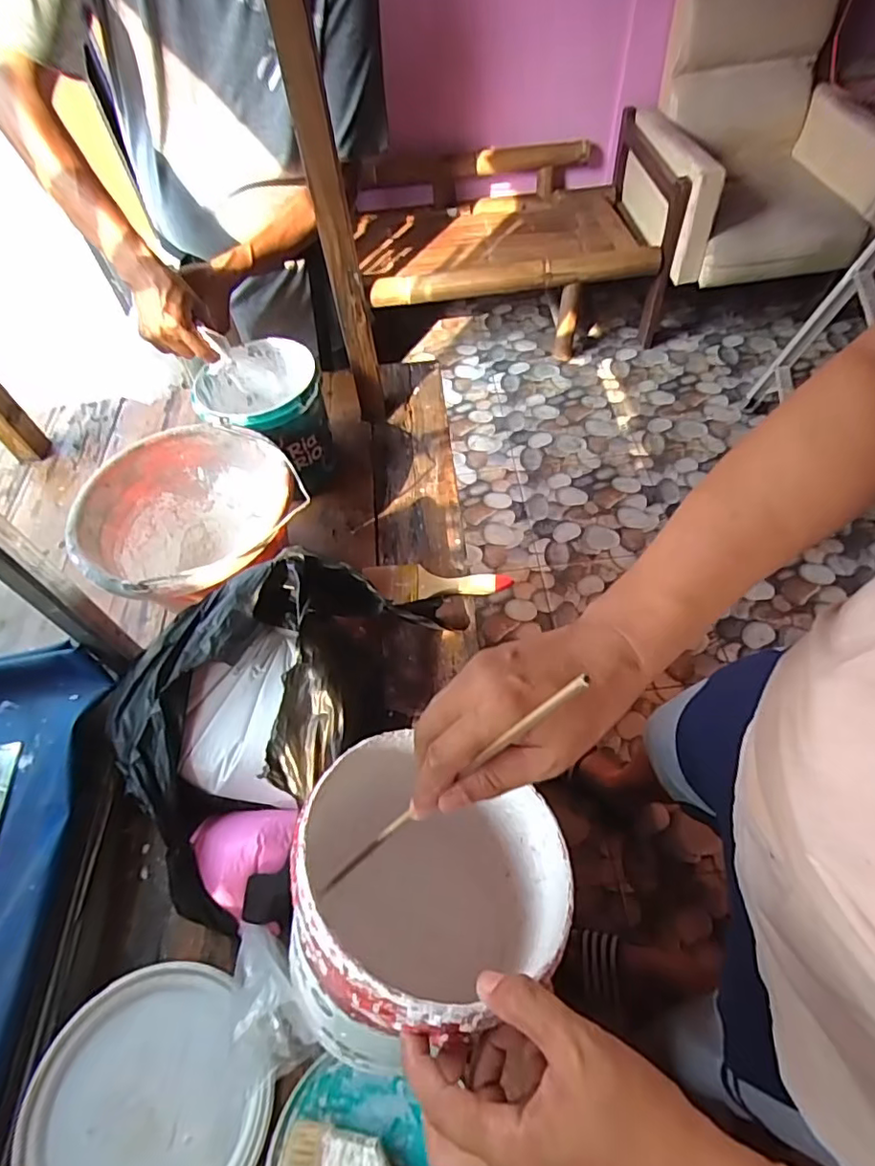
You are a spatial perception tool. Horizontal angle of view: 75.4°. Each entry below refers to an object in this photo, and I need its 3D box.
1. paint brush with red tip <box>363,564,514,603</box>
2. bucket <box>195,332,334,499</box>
[{"bbox_3d":[0.000,-0.001,0.713,0.179,0.019,0.053,-3,55,2],"label":"paint brush with red tip"},{"bbox_3d":[-0.235,-0.224,0.799,0.155,0.158,0.169,-2,55,3],"label":"bucket"}]

